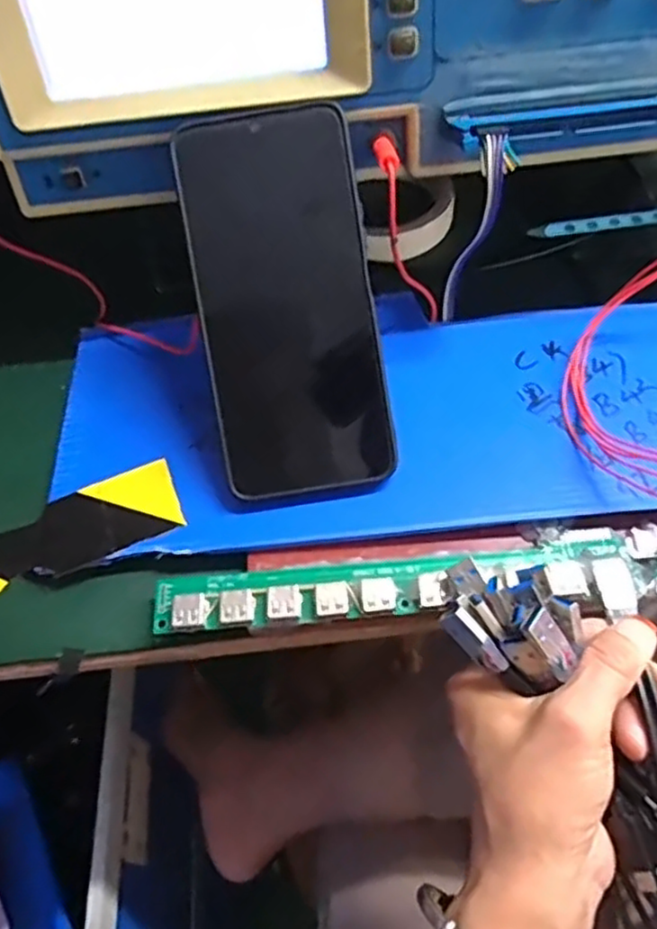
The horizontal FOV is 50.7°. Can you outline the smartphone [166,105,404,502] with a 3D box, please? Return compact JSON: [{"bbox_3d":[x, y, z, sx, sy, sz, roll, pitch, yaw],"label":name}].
[{"bbox_3d":[-0.018,-0.068,0.301,0.077,0.004,0.163,-10,95,1],"label":"smartphone"}]

